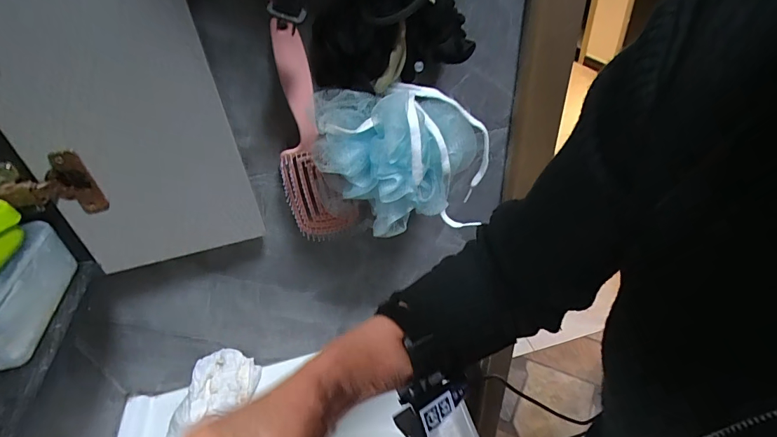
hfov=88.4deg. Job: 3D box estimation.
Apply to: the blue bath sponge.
[{"bbox_3d":[0.012,-0.052,0.372,0.153,0.130,0.077,4,39,12],"label":"blue bath sponge"}]

